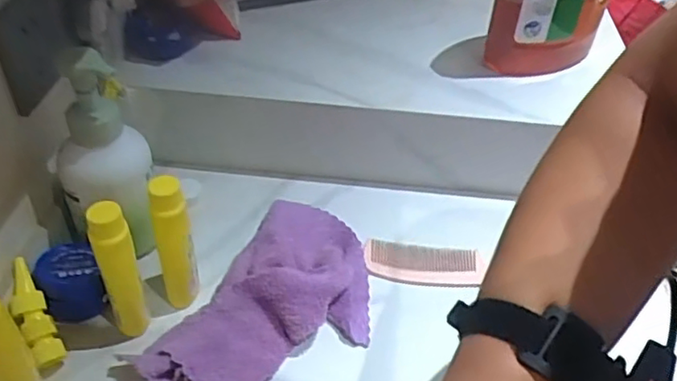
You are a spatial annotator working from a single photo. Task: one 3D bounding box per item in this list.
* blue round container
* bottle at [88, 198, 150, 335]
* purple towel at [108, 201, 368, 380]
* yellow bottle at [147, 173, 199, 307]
[{"bbox_3d":[-0.239,0.081,0.562,0.050,0.042,0.065,-18,46,-22],"label":"blue round container"},{"bbox_3d":[-0.179,0.068,0.517,0.028,0.130,0.032,-17,46,-21],"label":"bottle"},{"bbox_3d":[-0.054,0.098,0.557,0.147,0.048,0.245,26,47,23],"label":"purple towel"},{"bbox_3d":[-0.140,0.045,0.540,0.029,0.134,0.027,-11,44,-15],"label":"yellow bottle"}]

